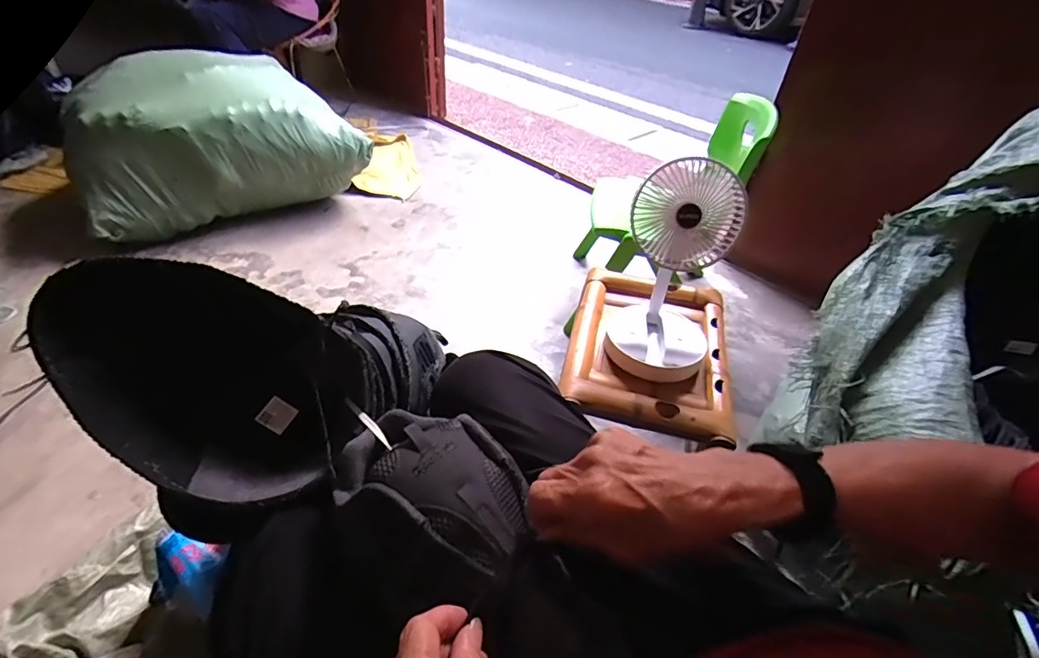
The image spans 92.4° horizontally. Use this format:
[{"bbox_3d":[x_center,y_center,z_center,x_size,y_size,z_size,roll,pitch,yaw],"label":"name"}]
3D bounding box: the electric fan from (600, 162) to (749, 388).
[{"bbox_3d":[0.242,-0.079,0.795,0.168,0.273,0.218,16,42,12],"label":"electric fan"}]

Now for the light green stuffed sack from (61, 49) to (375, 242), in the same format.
[{"bbox_3d":[-0.857,-0.550,1.428,0.710,0.365,0.333,-23,49,-29],"label":"light green stuffed sack"}]

